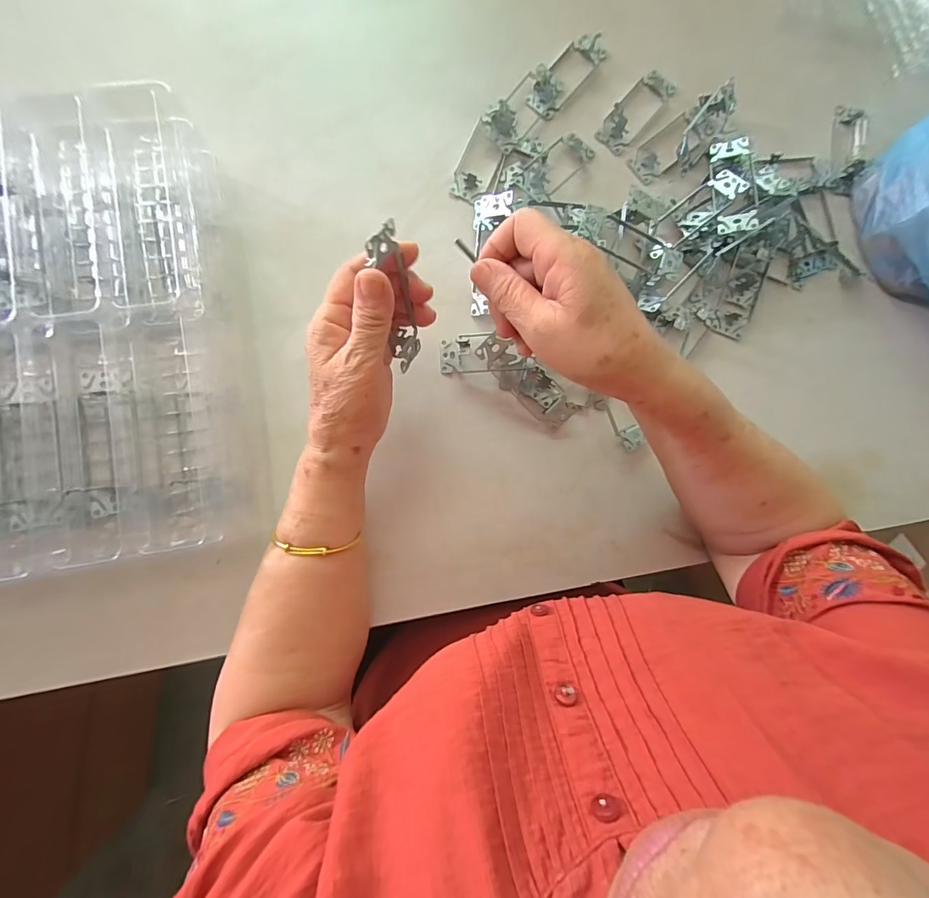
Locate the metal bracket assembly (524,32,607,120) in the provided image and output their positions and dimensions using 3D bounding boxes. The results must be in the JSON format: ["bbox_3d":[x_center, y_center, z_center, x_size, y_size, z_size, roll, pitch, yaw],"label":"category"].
[{"bbox_3d":[0.104,-0.387,0.431,0.040,0.019,0.104,40,82,-3],"label":"metal bracket assembly"}]

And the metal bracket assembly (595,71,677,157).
[{"bbox_3d":[0.180,-0.353,0.434,0.036,0.016,0.106,40,82,-2],"label":"metal bracket assembly"}]

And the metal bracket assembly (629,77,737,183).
[{"bbox_3d":[0.231,-0.322,0.433,0.127,0.022,0.051,-41,91,-9],"label":"metal bracket assembly"}]

